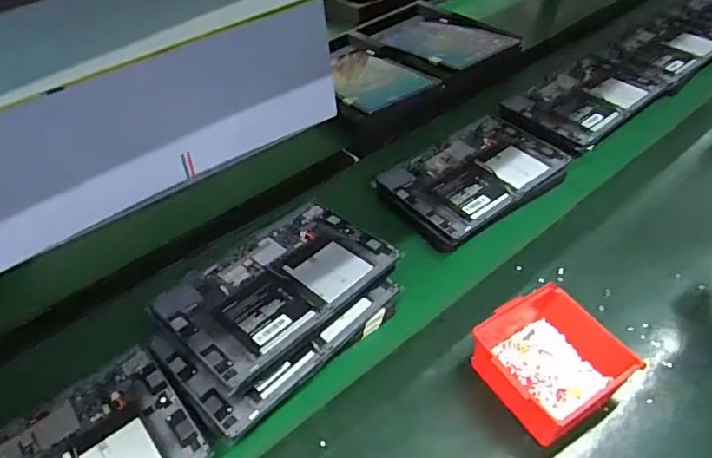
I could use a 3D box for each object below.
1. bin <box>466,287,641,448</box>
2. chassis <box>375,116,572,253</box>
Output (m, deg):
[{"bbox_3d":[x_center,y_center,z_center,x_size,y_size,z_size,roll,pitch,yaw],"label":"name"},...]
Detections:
[{"bbox_3d":[0.201,0.134,0.538,0.140,0.062,0.122,-27,56,-21],"label":"bin"},{"bbox_3d":[0.178,-0.085,0.790,0.293,0.020,0.176,-30,51,-26],"label":"chassis"}]

